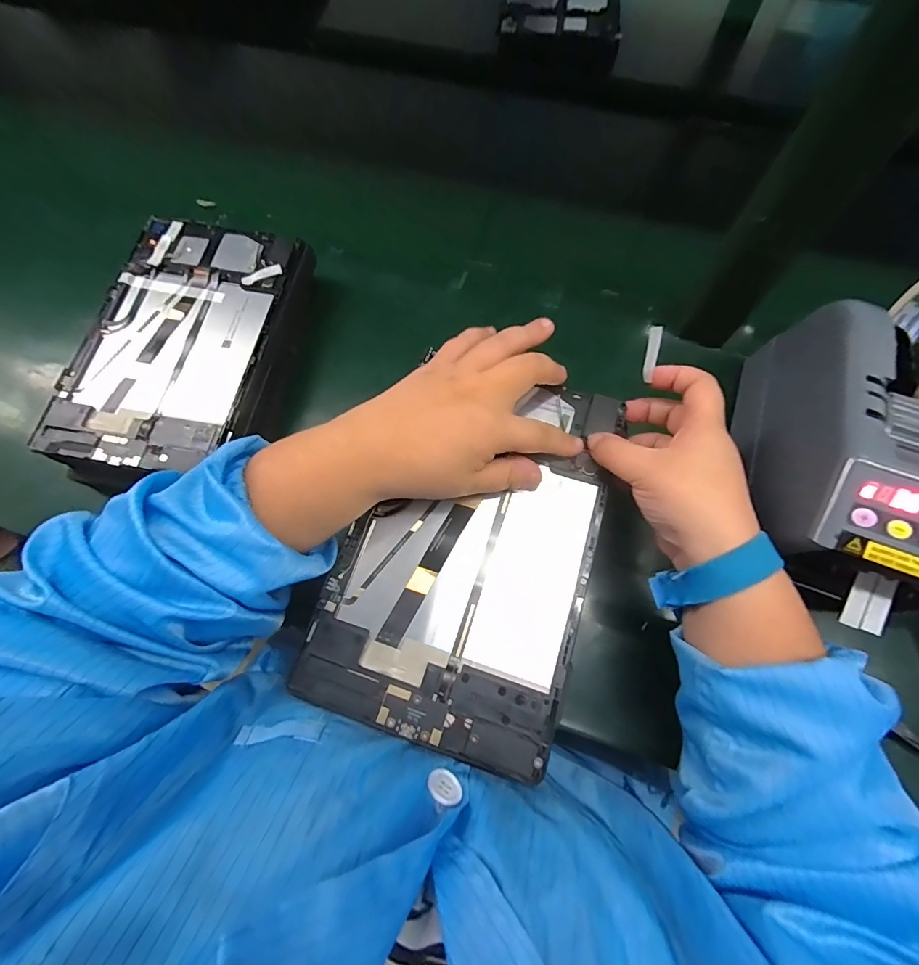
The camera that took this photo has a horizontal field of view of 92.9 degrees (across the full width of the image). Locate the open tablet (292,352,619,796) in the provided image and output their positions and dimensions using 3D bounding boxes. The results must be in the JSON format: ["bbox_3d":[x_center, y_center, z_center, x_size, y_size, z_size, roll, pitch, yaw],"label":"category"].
[{"bbox_3d":[0.009,0.035,0.274,0.146,0.007,0.230,18,72,7],"label":"open tablet"}]

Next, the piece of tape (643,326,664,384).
[{"bbox_3d":[0.128,-0.085,0.290,0.008,0.004,0.035,17,104,44],"label":"piece of tape"}]

